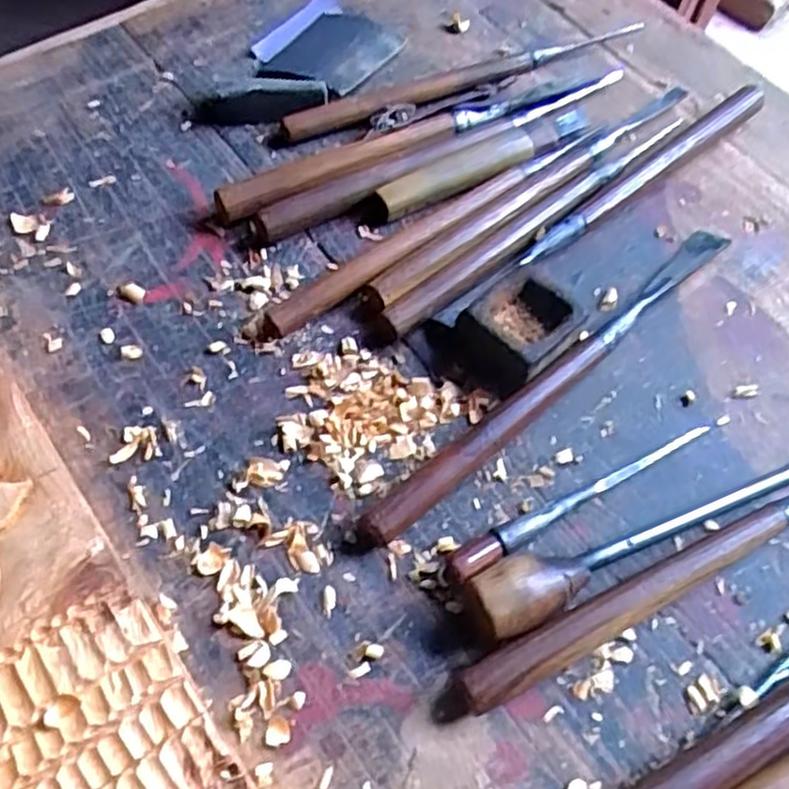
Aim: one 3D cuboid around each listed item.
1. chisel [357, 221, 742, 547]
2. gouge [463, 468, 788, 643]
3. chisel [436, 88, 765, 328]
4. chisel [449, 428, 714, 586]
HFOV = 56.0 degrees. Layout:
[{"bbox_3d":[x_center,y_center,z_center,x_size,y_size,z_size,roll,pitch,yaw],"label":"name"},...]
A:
[{"bbox_3d":[0.085,-0.015,0.366,0.261,0.018,0.017,-38,70,-20],"label":"chisel"},{"bbox_3d":[0.115,0.061,0.320,0.181,0.028,0.026,-19,64,-12],"label":"gouge"},{"bbox_3d":[0.146,-0.129,0.429,0.199,0.012,0.012,-35,68,-19],"label":"chisel"},{"bbox_3d":[0.085,0.045,0.337,0.147,0.015,0.013,-28,66,-16],"label":"chisel"}]

